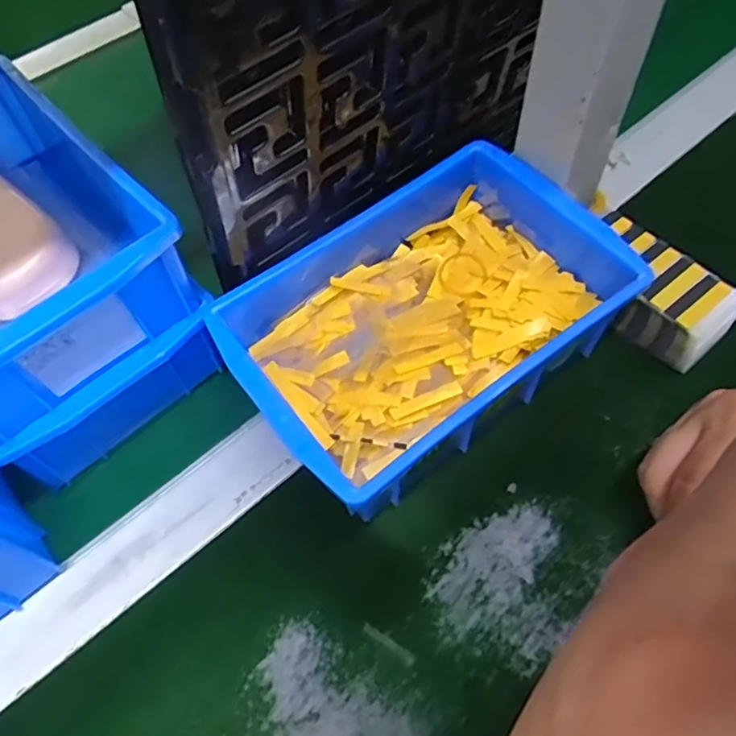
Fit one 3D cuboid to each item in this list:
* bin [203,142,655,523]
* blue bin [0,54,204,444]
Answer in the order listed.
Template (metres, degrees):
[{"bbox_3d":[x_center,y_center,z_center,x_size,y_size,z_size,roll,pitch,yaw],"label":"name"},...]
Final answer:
[{"bbox_3d":[0.026,-0.027,0.340,0.199,0.070,0.145,-34,63,-16],"label":"bin"},{"bbox_3d":[-0.193,-0.069,0.313,0.125,0.058,0.189,-39,64,-18],"label":"blue bin"}]

